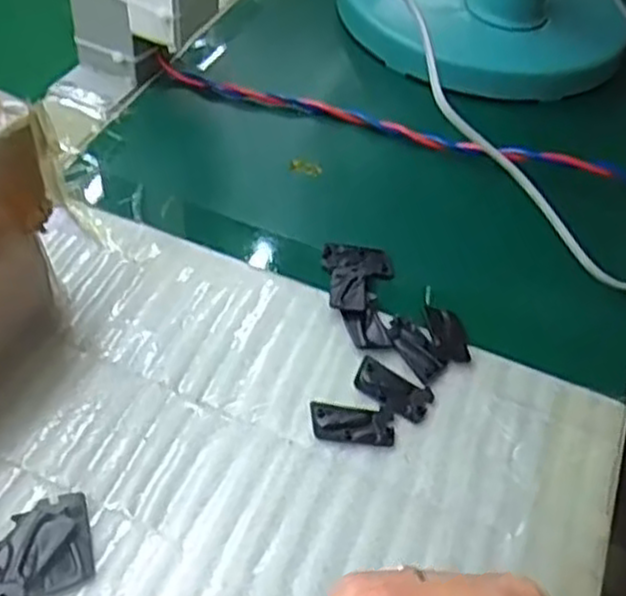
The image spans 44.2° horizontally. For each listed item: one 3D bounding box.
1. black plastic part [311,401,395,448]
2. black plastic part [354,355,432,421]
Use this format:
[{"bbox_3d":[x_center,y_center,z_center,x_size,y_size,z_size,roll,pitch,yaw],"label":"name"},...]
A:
[{"bbox_3d":[0.016,0.050,0.310,0.033,0.004,0.018,5,48,-3],"label":"black plastic part"},{"bbox_3d":[0.033,0.038,0.323,0.033,0.005,0.018,28,51,17],"label":"black plastic part"}]

